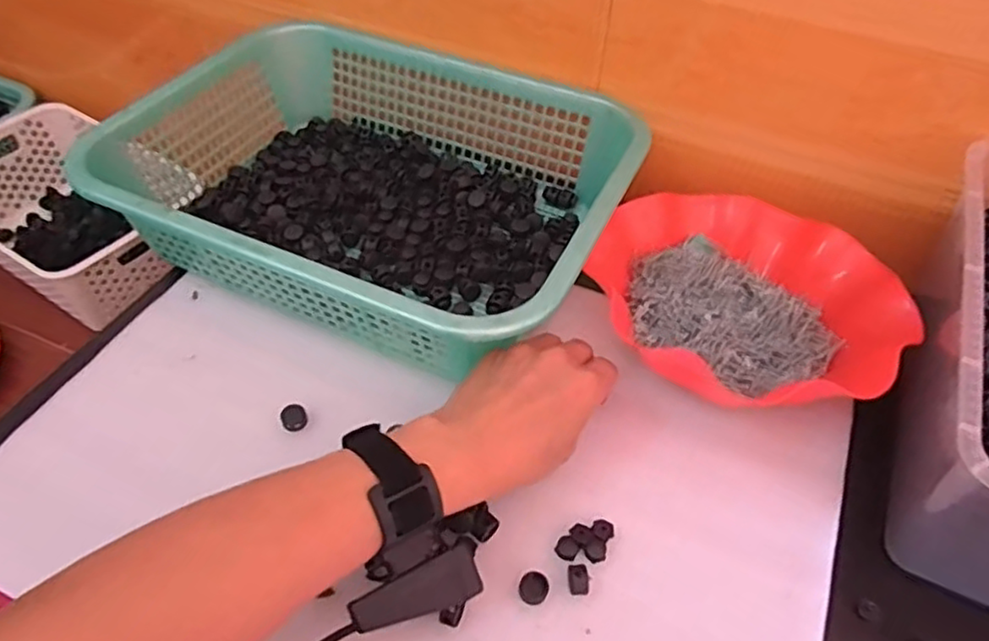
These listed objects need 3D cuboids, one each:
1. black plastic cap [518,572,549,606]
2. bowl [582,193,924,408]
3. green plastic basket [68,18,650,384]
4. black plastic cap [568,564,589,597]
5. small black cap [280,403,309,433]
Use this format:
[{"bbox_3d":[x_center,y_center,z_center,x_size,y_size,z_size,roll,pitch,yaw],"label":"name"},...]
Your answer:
[{"bbox_3d":[0.023,0.157,0.394,0.017,0.004,0.018,0,54,0],"label":"black plastic cap"},{"bbox_3d":[0.183,-0.026,0.490,0.204,0.056,0.216,0,54,0],"label":"bowl"},{"bbox_3d":[-0.093,-0.118,0.557,0.383,0.113,0.288,22,57,16],"label":"green plastic basket"},{"bbox_3d":[0.049,0.152,0.394,0.011,0.009,0.017,-4,54,-3],"label":"black plastic cap"},{"bbox_3d":[-0.138,0.067,0.463,0.017,0.009,0.019,-21,56,-14],"label":"small black cap"}]

